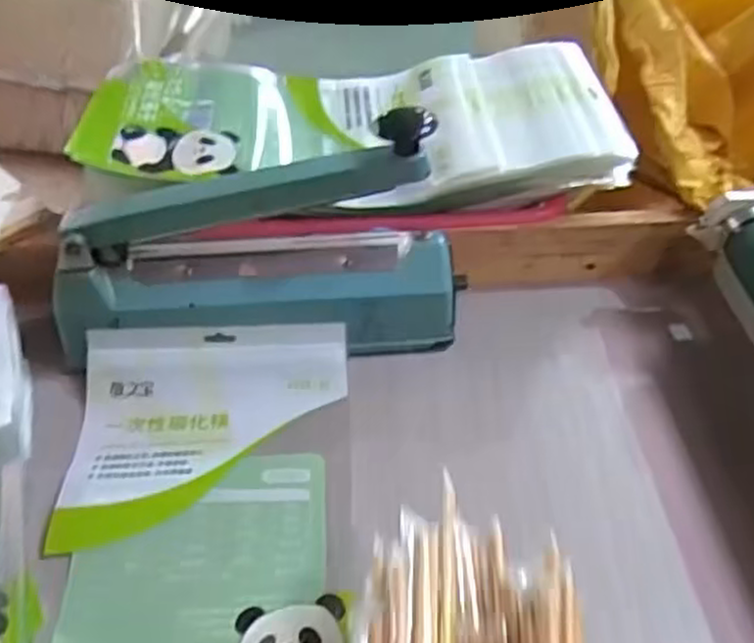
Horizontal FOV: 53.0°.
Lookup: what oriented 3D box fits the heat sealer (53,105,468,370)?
[{"bbox_3d":[-0.089,-0.051,0.558,0.302,0.157,0.077,-6,44,-8],"label":"heat sealer"}]

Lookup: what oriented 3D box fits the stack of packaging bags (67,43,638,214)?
[{"bbox_3d":[-0.019,-0.177,0.665,0.447,0.051,0.202,-1,44,-4],"label":"stack of packaging bags"}]

